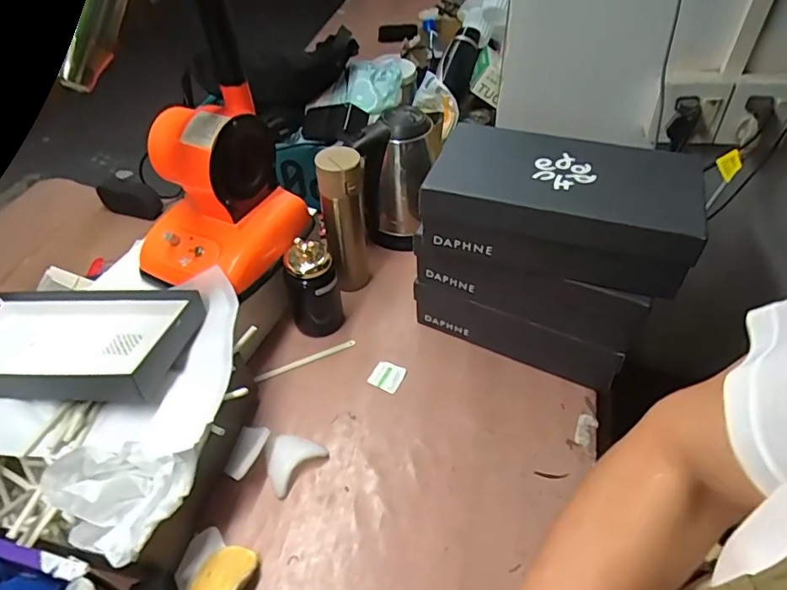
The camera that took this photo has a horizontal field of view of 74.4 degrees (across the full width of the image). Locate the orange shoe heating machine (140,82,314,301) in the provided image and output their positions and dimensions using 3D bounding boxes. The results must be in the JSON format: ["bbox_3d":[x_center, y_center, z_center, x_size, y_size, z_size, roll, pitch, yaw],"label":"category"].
[{"bbox_3d":[-0.241,-0.138,0.694,0.168,0.189,0.189,16,49,17],"label":"orange shoe heating machine"}]

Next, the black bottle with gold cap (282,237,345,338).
[{"bbox_3d":[-0.120,-0.015,0.771,0.078,0.158,0.077,-12,47,-9],"label":"black bottle with gold cap"}]

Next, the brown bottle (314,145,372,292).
[{"bbox_3d":[-0.074,-0.108,0.802,0.063,0.243,0.053,-8,46,-6],"label":"brown bottle"}]

